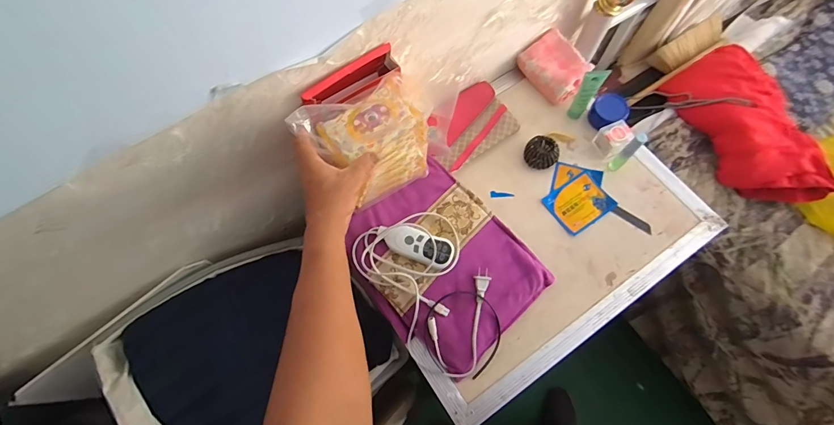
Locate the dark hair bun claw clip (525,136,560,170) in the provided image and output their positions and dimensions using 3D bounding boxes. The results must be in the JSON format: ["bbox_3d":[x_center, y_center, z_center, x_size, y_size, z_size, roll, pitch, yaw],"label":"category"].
[{"bbox_3d":[0.239,-0.115,0.730,0.062,0.033,0.052,22,71,11],"label":"dark hair bun claw clip"}]

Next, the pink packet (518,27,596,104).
[{"bbox_3d":[0.290,-0.302,0.788,0.111,0.050,0.133,-35,71,-10],"label":"pink packet"}]

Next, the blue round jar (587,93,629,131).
[{"bbox_3d":[0.376,-0.197,0.748,0.070,0.035,0.062,-24,70,-6],"label":"blue round jar"}]

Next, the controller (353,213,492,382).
[{"bbox_3d":[0.024,0.121,0.614,0.168,0.044,0.260,-32,88,-1],"label":"controller"}]

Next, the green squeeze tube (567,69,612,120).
[{"bbox_3d":[0.322,-0.222,0.726,0.035,0.120,0.018,9,70,6],"label":"green squeeze tube"}]

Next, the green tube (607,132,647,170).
[{"bbox_3d":[0.376,-0.106,0.688,0.026,0.101,0.022,-40,72,-12],"label":"green tube"}]

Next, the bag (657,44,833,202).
[{"bbox_3d":[0.712,-0.188,0.831,0.206,0.101,0.377,-17,69,-4],"label":"bag"}]

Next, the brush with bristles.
[{"bbox_3d":[0.634,-0.377,0.945,0.364,0.049,0.090,-33,71,-10],"label":"brush with bristles"}]

